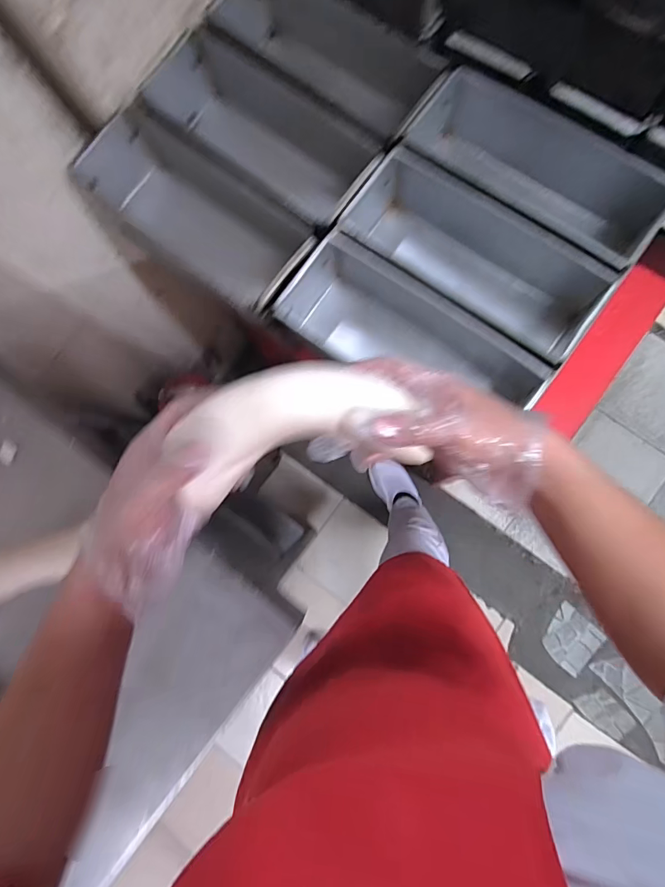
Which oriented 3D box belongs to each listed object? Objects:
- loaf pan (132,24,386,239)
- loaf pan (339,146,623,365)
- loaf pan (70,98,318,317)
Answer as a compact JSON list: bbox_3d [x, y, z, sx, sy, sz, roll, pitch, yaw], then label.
[{"bbox_3d":[-0.095,-0.423,0.606,0.349,0.126,0.131,40,90,7],"label":"loaf pan"},{"bbox_3d":[0.174,-0.228,0.550,0.305,0.127,0.143,36,90,7],"label":"loaf pan"},{"bbox_3d":[-0.180,-0.306,0.587,0.341,0.115,0.140,38,90,7],"label":"loaf pan"}]

